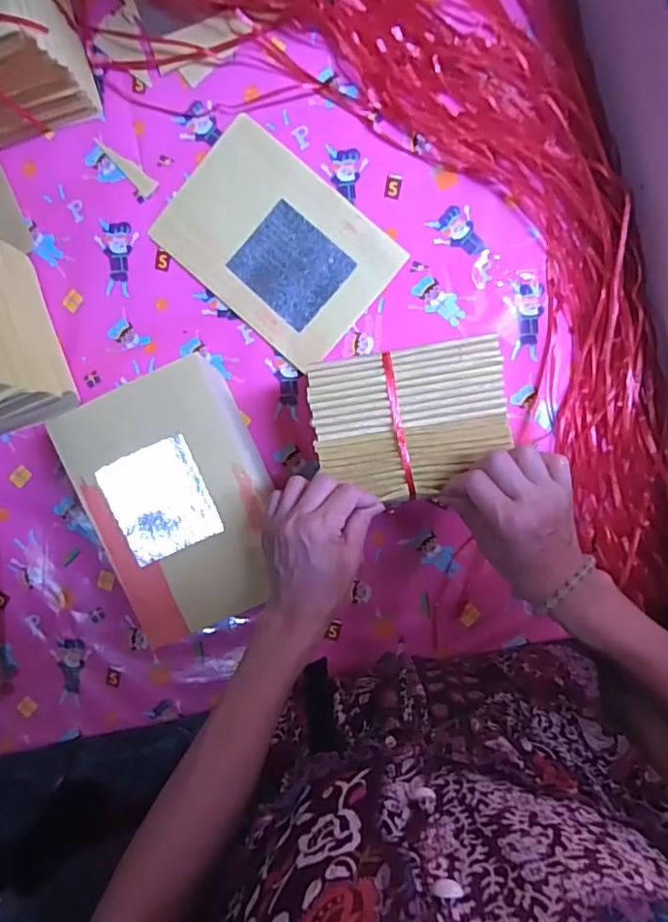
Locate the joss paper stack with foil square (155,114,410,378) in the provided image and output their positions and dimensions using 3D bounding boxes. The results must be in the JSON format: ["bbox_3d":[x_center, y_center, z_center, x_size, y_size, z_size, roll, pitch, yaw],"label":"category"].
[{"bbox_3d":[-0.060,-0.224,0.582,0.224,0.004,0.158,41,94,0],"label":"joss paper stack with foil square"}]

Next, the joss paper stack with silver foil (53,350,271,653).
[{"bbox_3d":[-0.140,0.038,0.512,0.166,0.028,0.224,-25,87,4],"label":"joss paper stack with silver foil"}]

